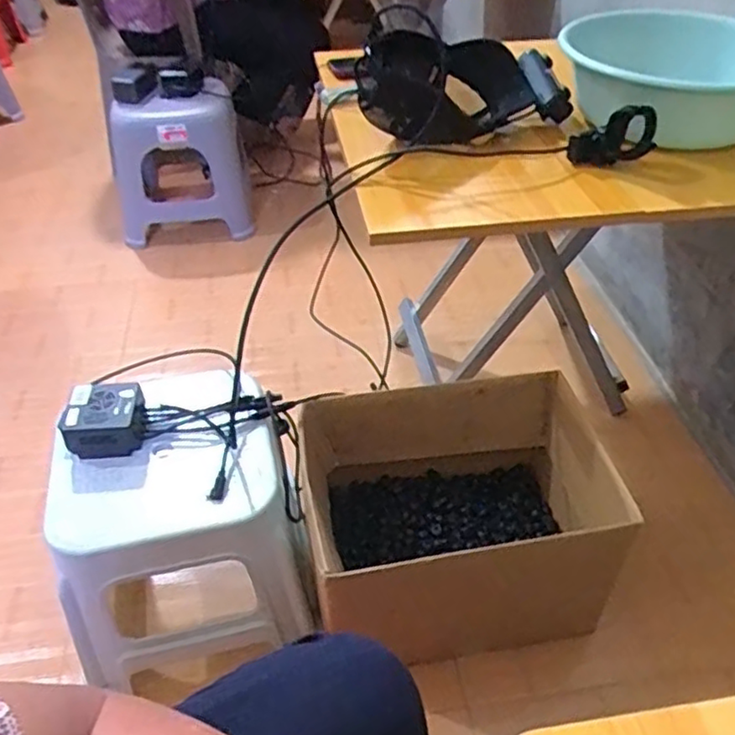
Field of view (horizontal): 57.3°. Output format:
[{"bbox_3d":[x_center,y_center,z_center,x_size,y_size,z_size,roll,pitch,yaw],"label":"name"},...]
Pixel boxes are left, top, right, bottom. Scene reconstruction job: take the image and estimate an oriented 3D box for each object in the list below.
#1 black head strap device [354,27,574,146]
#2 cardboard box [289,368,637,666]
[{"bbox_3d":[0.128,-0.382,0.899,0.270,0.134,0.149,-19,45,-19],"label":"black head strap device"},{"bbox_3d":[0.113,0.199,0.884,0.367,0.237,0.277,-9,43,-9],"label":"cardboard box"}]

